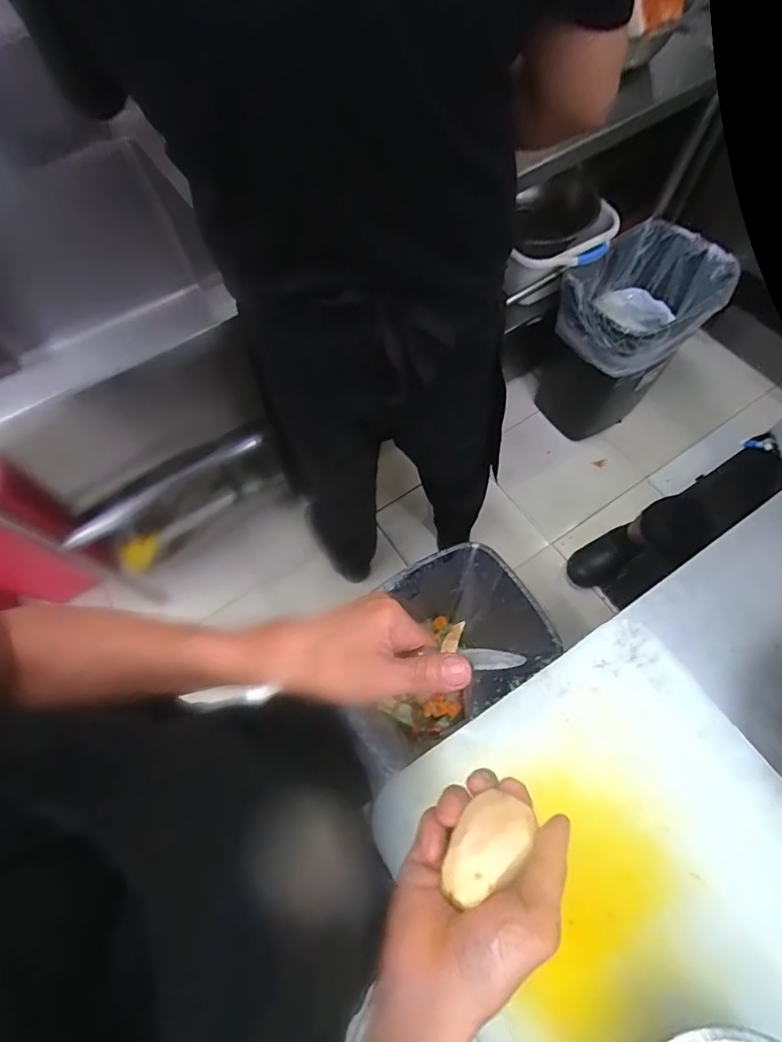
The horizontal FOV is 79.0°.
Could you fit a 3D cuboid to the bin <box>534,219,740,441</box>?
[{"bbox_3d":[0.662,-0.518,1.402,0.328,0.462,0.410,40,73,19],"label":"bin"}]

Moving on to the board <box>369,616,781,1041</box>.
[{"bbox_3d":[0.216,0.322,0.406,0.342,0.017,0.378,-31,67,-11],"label":"board"}]

